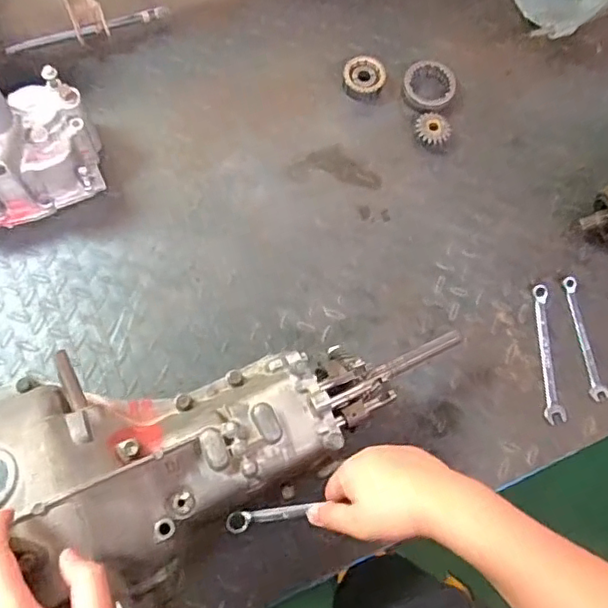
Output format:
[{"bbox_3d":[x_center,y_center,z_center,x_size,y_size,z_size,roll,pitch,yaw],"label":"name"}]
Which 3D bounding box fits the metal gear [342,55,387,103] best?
[{"bbox_3d":[0.083,-0.312,0.793,0.058,0.021,0.061,0,76,-2],"label":"metal gear"}]

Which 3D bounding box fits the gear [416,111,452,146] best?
[{"bbox_3d":[0.175,-0.240,0.778,0.046,0.018,0.048,0,76,-2],"label":"gear"}]

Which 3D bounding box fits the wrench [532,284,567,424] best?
[{"bbox_3d":[0.303,0.060,0.708,0.023,0.008,0.171,-1,76,-2],"label":"wrench"}]

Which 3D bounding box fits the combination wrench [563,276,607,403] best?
[{"bbox_3d":[0.351,0.042,0.714,0.021,0.008,0.155,-9,76,-4],"label":"combination wrench"}]

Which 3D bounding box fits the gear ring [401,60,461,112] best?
[{"bbox_3d":[0.176,-0.307,0.793,0.077,0.015,0.085,-3,76,-3],"label":"gear ring"}]

